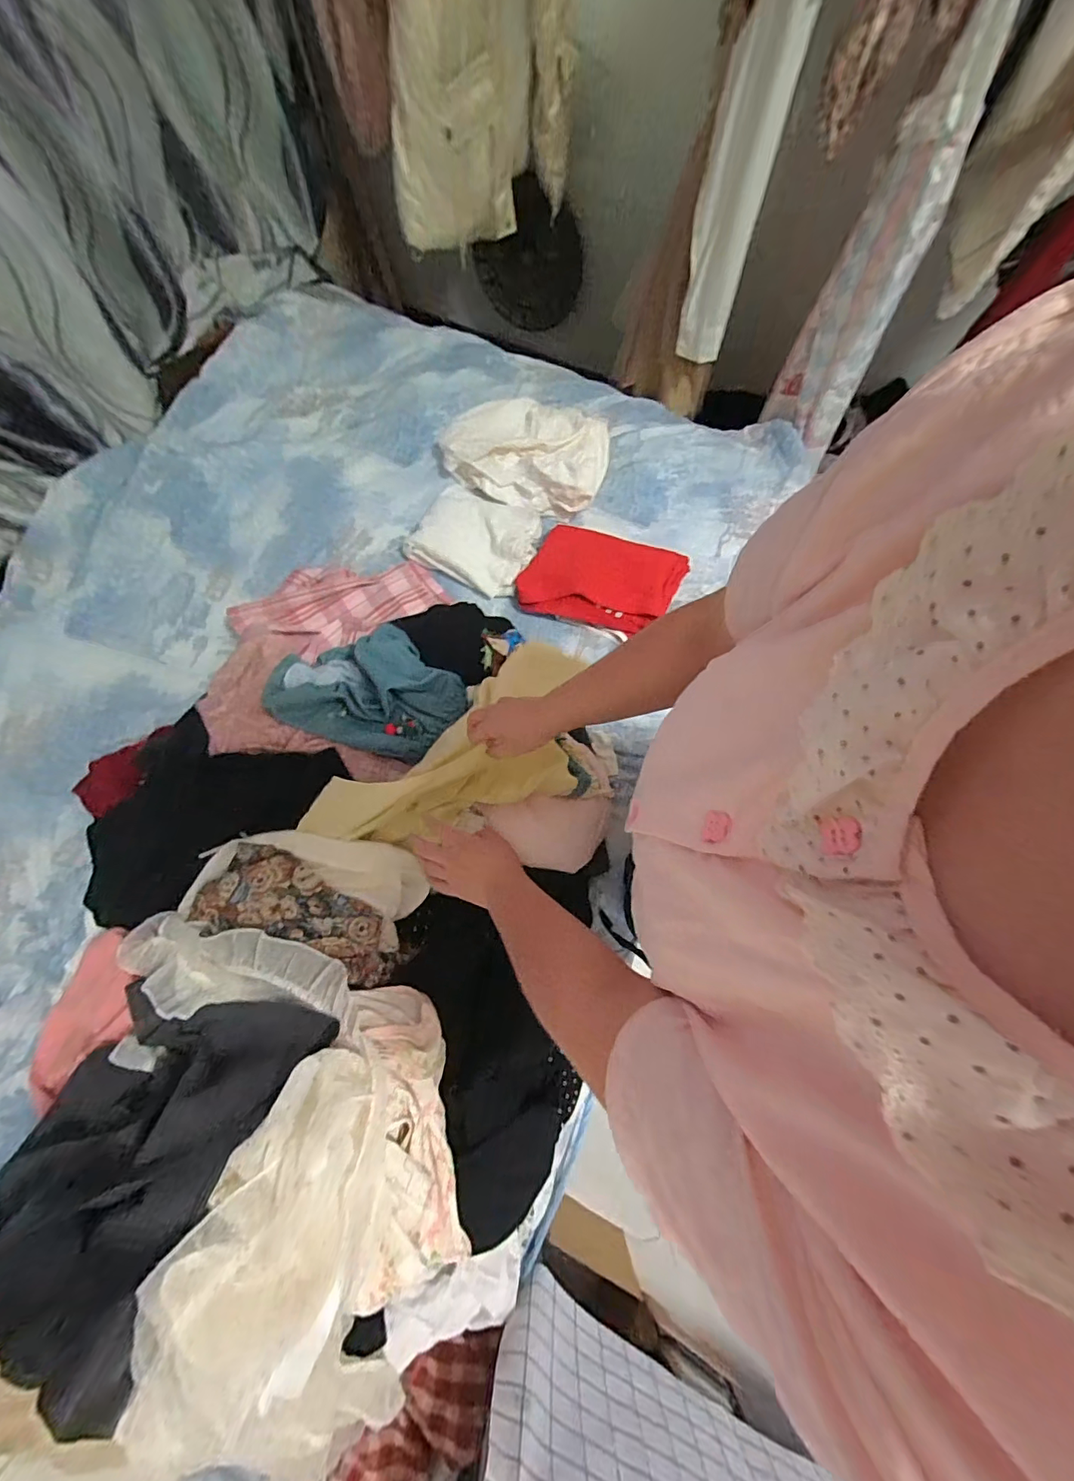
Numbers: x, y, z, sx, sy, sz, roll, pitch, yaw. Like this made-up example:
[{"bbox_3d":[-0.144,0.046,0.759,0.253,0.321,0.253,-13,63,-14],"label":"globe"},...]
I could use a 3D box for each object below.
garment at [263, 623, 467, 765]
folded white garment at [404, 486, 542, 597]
[{"bbox_3d":[-0.256,-0.091,0.750,0.277,0.073,0.213,19,74,6],"label":"garment"},{"bbox_3d":[-0.119,-0.410,0.987,0.240,0.049,0.191,24,75,7],"label":"folded white garment"}]

